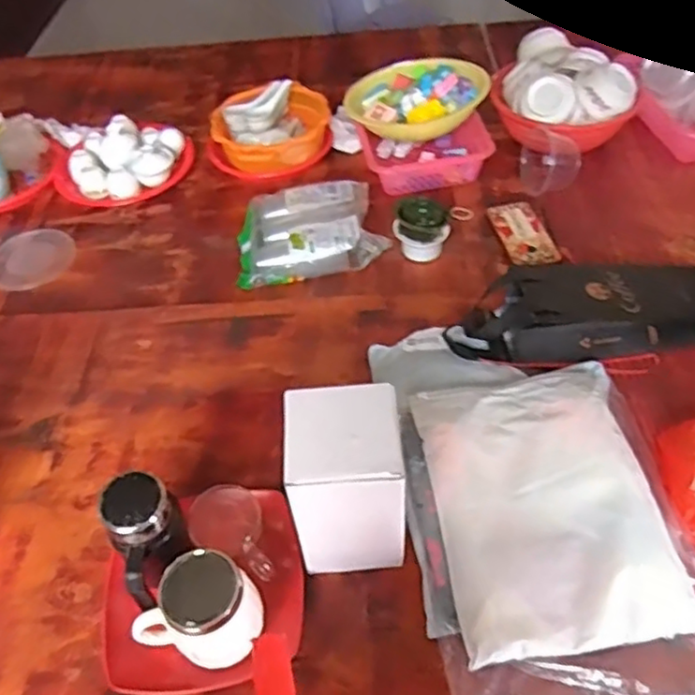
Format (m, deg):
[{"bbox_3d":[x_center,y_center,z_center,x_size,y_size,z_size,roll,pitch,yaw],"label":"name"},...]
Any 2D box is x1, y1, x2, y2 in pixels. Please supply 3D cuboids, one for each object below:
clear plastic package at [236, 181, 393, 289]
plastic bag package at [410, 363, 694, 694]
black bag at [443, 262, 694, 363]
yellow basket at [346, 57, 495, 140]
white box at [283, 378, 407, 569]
[{"bbox_3d":[-0.070,-0.192,1.082,0.233,0.067,0.183,-13,50,-6],"label":"clear plastic package"},{"bbox_3d":[0.221,0.183,0.722,0.291,0.079,0.384,-8,47,0],"label":"plastic bag package"},{"bbox_3d":[0.334,-0.051,0.898,0.390,0.098,0.131,-11,50,-4],"label":"black bag"},{"bbox_3d":[0.122,-0.451,1.191,0.246,0.057,0.198,-8,47,0],"label":"yellow basket"},{"bbox_3d":[0.001,0.141,0.687,0.109,0.195,0.109,-2,50,3],"label":"white box"}]

